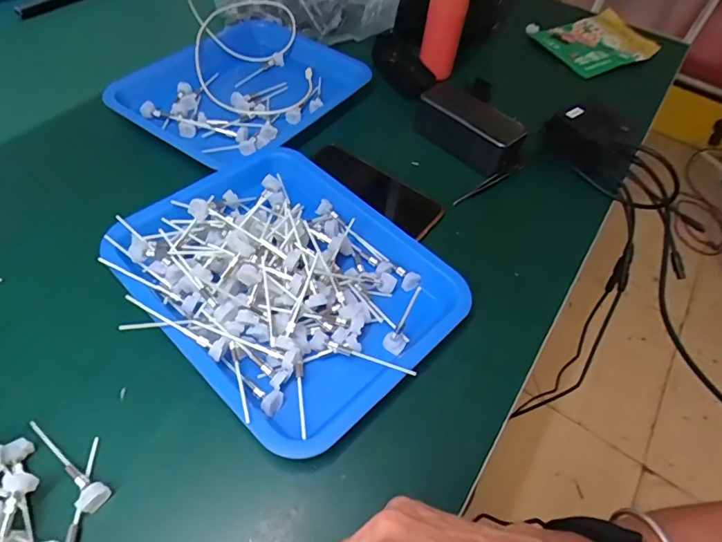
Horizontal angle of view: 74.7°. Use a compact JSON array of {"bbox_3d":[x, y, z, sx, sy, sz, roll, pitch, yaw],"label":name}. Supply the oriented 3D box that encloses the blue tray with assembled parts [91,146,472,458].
[{"bbox_3d":[-0.068,-0.002,0.417,0.280,0.048,0.225,39,59,21],"label":"blue tray with assembled parts"}]

